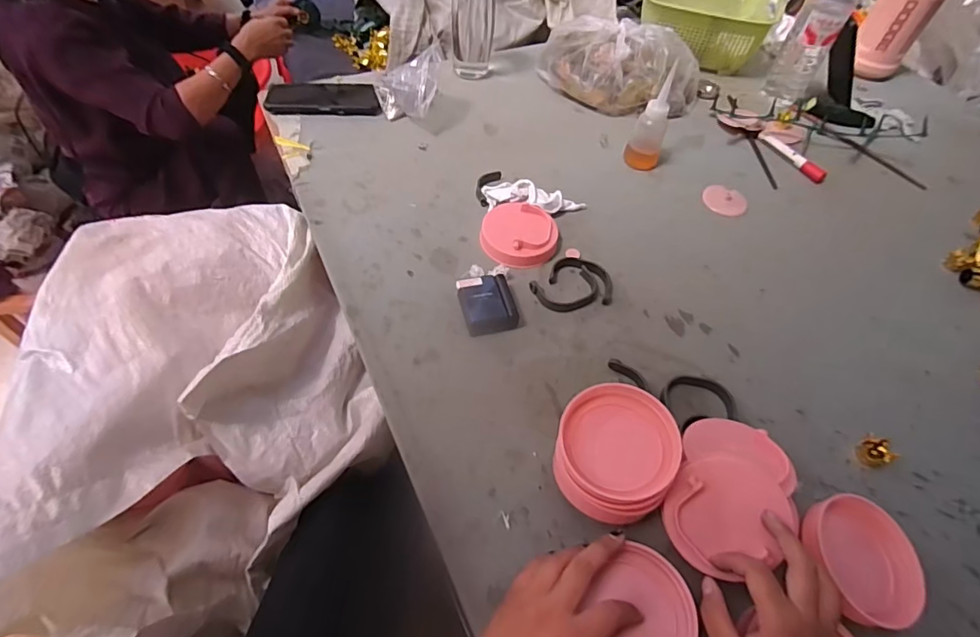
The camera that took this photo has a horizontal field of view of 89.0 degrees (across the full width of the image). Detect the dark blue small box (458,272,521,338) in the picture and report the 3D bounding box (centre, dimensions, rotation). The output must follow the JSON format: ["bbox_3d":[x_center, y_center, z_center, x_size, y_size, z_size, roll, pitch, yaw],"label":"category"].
[{"bbox_3d":[-0.002,-0.014,0.551,0.058,0.027,0.063,-11,55,-13],"label":"dark blue small box"}]

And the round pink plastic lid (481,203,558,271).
[{"bbox_3d":[0.036,-0.103,0.623,0.093,0.023,0.094,2,53,-3],"label":"round pink plastic lid"}]

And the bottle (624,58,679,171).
[{"bbox_3d":[0.229,-0.276,0.696,0.050,0.138,0.041,17,54,7],"label":"bottle"}]

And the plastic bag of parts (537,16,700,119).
[{"bbox_3d":[0.210,-0.410,0.815,0.264,0.094,0.113,21,54,10],"label":"plastic bag of parts"}]

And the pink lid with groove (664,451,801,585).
[{"bbox_3d":[0.190,0.156,0.402,0.086,0.020,0.093,-3,72,11],"label":"pink lid with groove"}]

